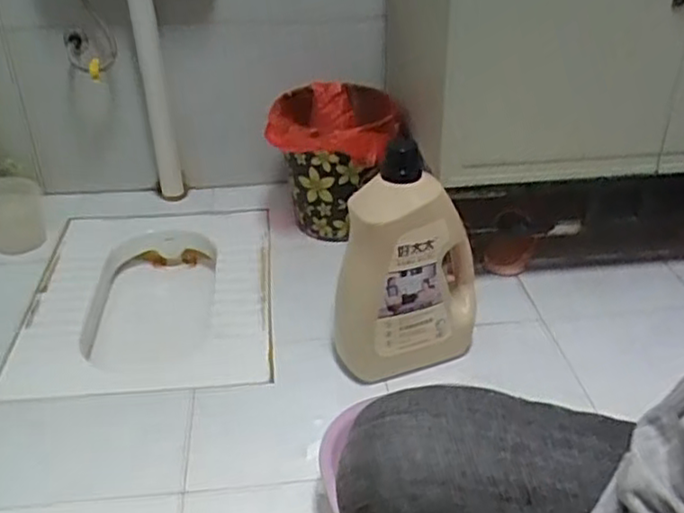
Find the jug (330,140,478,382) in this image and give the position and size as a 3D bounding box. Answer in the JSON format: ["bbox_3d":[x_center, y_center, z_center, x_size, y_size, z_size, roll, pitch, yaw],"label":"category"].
[{"bbox_3d":[0.105,0.031,1.058,0.231,0.386,0.094,-5,31,-6],"label":"jug"}]

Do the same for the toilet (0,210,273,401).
[{"bbox_3d":[-0.363,0.116,1.372,0.439,0.205,0.564,-4,31,-5],"label":"toilet"}]

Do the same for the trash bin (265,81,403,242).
[{"bbox_3d":[-0.013,-0.198,1.472,0.251,0.286,0.285,0,31,1],"label":"trash bin"}]

